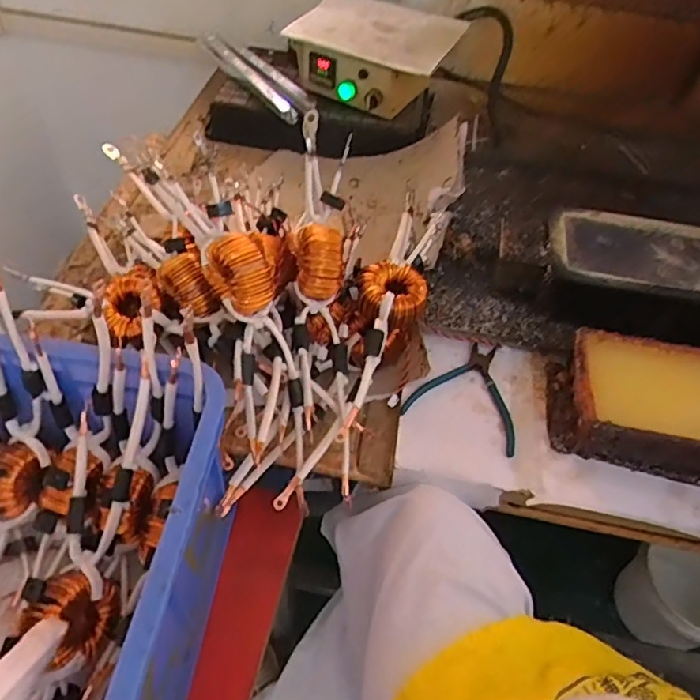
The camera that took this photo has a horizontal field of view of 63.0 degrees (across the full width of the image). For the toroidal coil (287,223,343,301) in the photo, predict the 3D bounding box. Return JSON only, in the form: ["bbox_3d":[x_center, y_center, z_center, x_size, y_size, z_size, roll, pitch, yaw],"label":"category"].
[{"bbox_3d":[-0.039,-0.103,0.648,0.055,0.068,0.071,-5,52,-8],"label":"toroidal coil"}]

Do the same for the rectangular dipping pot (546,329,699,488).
[{"bbox_3d":[0.341,0.064,0.619,0.230,0.075,0.142,16,52,9],"label":"rectangular dipping pot"}]

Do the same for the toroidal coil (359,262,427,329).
[{"bbox_3d":[0.049,-0.065,0.664,0.073,0.035,0.073,2,51,-2],"label":"toroidal coil"}]

